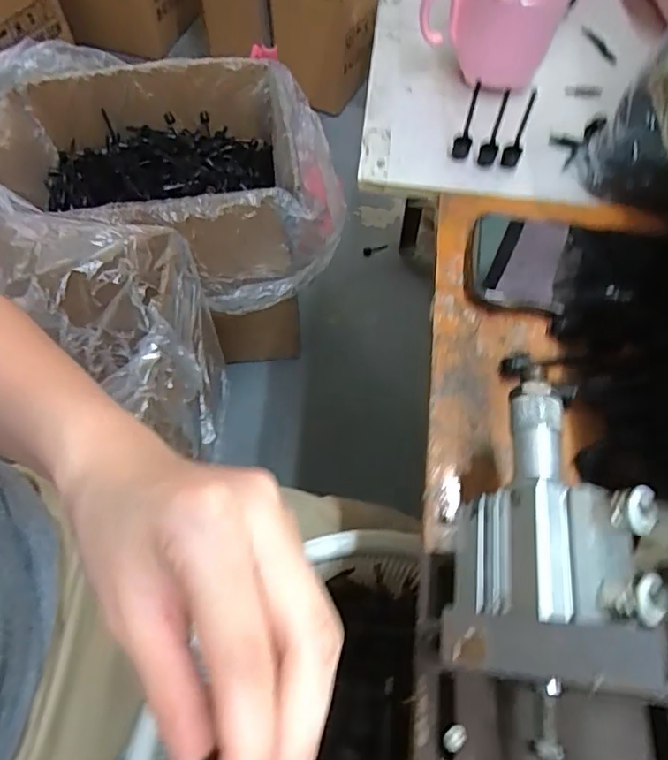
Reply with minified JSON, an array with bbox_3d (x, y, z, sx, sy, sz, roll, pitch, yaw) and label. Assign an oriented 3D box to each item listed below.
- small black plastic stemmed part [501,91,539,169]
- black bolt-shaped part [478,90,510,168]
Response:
[{"bbox_3d":[0.142,-0.188,0.422,0.013,0.061,0.015,23,64,11],"label":"small black plastic stemmed part"},{"bbox_3d":[0.122,-0.189,0.421,0.013,0.058,0.009,15,63,6],"label":"black bolt-shaped part"}]

